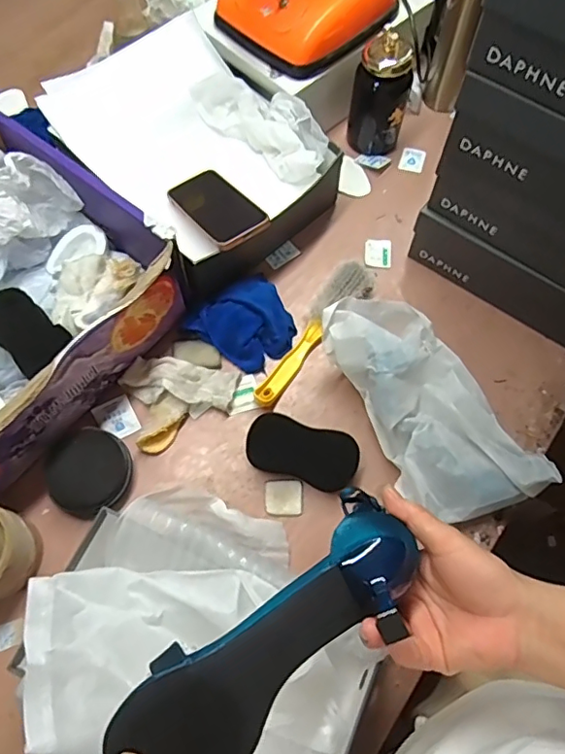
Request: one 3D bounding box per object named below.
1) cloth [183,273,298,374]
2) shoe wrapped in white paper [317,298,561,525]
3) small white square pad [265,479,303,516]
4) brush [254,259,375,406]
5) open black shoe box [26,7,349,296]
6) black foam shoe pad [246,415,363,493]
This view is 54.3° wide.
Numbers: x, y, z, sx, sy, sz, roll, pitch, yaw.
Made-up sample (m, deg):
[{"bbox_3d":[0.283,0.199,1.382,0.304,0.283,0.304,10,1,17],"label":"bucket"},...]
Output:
[{"bbox_3d":[-0.042,-0.074,0.693,0.118,0.036,0.112,34,71,13],"label":"cloth"},{"bbox_3d":[0.161,0.030,0.621,0.127,0.091,0.272,-27,70,-12],"label":"shoe wrapped in white paper"},{"bbox_3d":[0.002,0.137,0.626,0.042,0.004,0.040,-2,67,-1],"label":"small white square pad"},{"bbox_3d":[0.042,-0.059,0.687,0.052,0.030,0.233,33,70,13],"label":"brush"},{"bbox_3d":[-0.114,-0.295,0.740,0.258,0.124,0.332,-39,73,-16],"label":"open black shoe box"},{"bbox_3d":[0.021,0.085,0.632,0.128,0.030,0.060,18,68,7],"label":"black foam shoe pad"}]

